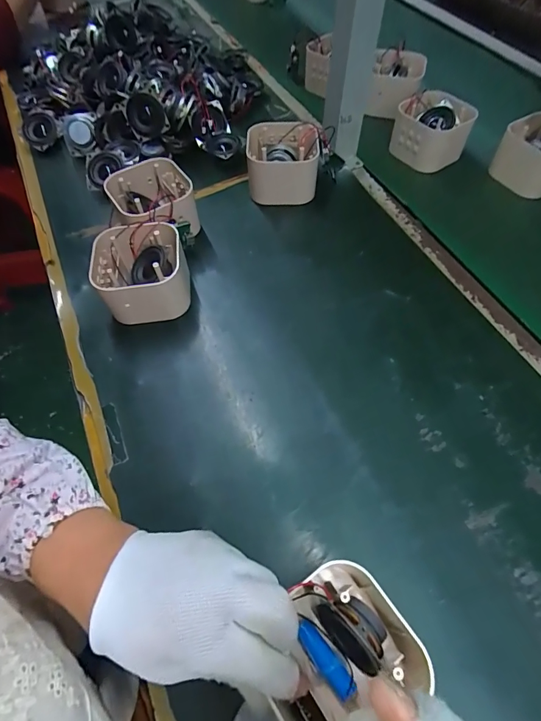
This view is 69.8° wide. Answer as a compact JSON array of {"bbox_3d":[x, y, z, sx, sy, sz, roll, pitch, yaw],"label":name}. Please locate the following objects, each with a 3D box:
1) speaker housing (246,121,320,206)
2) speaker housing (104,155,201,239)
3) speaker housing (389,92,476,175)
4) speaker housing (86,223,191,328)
[{"bbox_3d":[0.015,-0.250,0.497,0.088,0.066,0.085,-6,61,-1],"label":"speaker housing"},{"bbox_3d":[-0.136,-0.180,0.468,0.090,0.066,0.105,-21,62,-9],"label":"speaker housing"},{"bbox_3d":[0.220,-0.316,0.536,0.101,0.052,0.097,15,62,11],"label":"speaker housing"},{"bbox_3d":[-0.136,-0.093,0.419,0.096,0.063,0.090,-6,61,-1],"label":"speaker housing"}]

